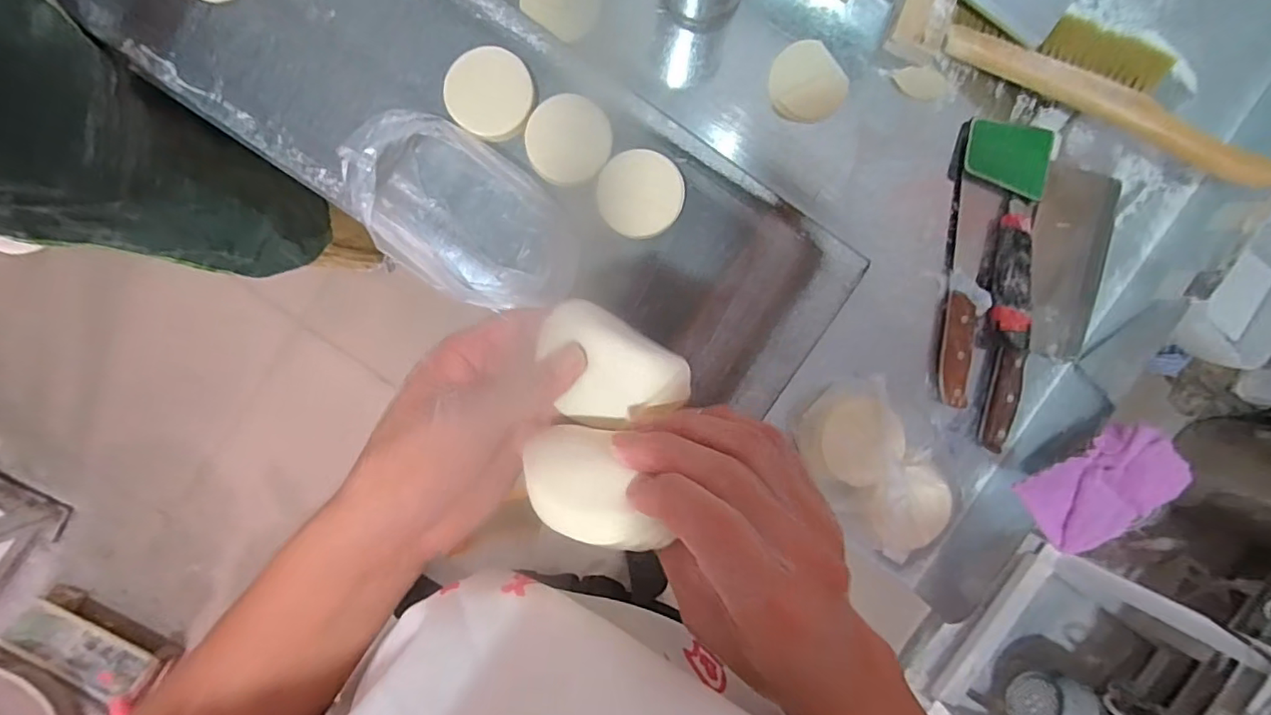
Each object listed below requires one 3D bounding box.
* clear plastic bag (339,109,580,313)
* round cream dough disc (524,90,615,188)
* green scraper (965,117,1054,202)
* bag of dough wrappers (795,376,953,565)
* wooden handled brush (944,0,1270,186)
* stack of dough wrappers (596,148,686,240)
[{"bbox_3d":[-0.168,-0.139,0.552,0.226,0.059,0.138,32,92,-3],"label":"clear plastic bag"},{"bbox_3d":[-0.068,-0.221,0.570,0.083,0.022,0.087,10,93,-2],"label":"round cream dough disc"},{"bbox_3d":[0.405,-0.215,0.596,0.094,0.010,0.078,8,93,-2],"label":"green scraper"},{"bbox_3d":[0.248,0.118,0.575,0.105,0.064,0.182,-37,93,1],"label":"bag of dough wrappers"},{"bbox_3d":[0.469,-0.271,0.542,0.320,0.030,0.095,41,92,18],"label":"wooden handled brush"},{"bbox_3d":[0.005,-0.167,0.566,0.087,0.015,0.082,23,92,-3],"label":"stack of dough wrappers"}]

